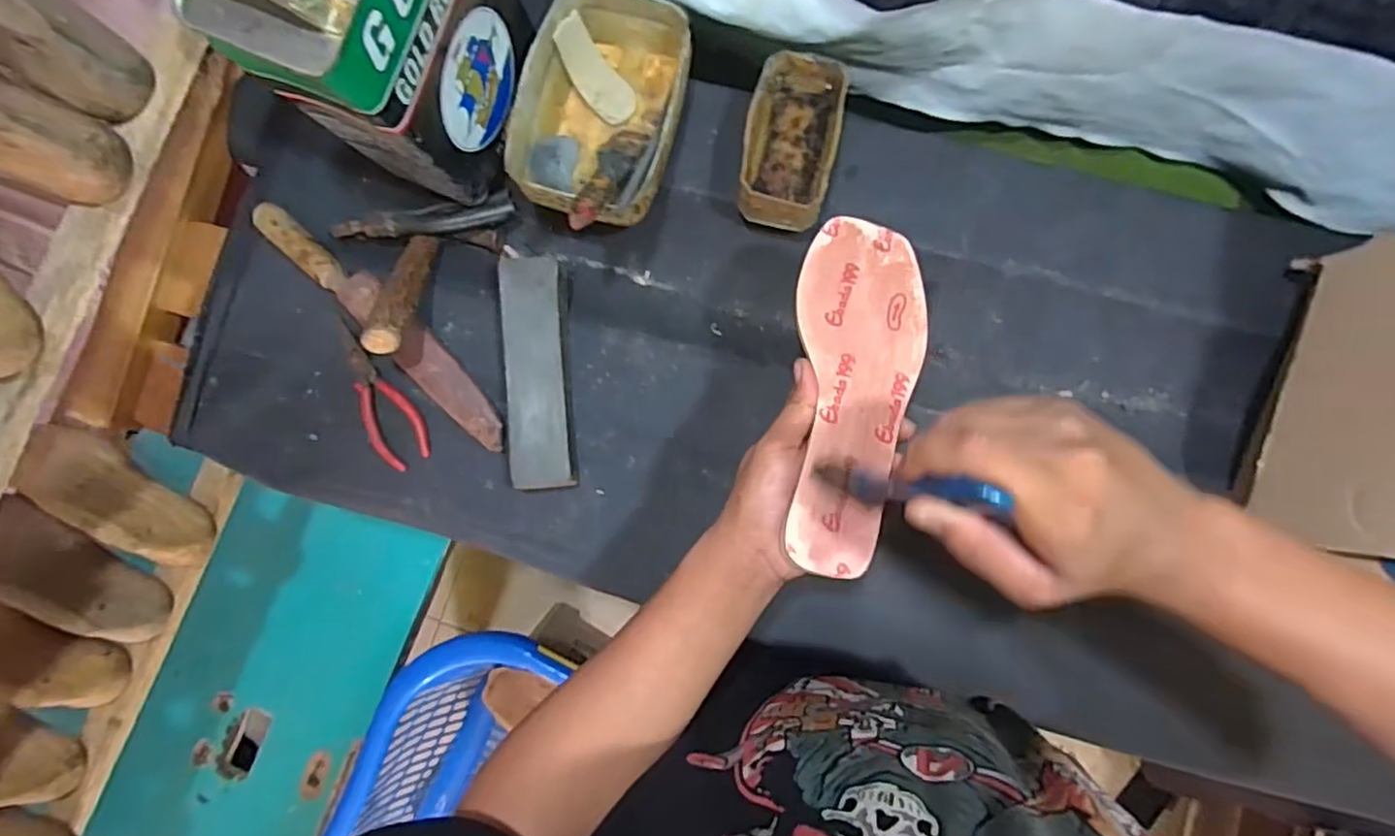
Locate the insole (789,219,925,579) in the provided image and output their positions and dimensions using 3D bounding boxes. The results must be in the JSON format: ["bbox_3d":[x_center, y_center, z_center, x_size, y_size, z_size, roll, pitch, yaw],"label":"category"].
[{"bbox_3d":[0.103,-0.019,0.435,0.076,0.013,0.233,8,77,4],"label":"insole"}]

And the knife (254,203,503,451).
[{"bbox_3d":[-0.275,-0.086,0.598,0.294,0.032,0.039,45,88,6],"label":"knife"}]

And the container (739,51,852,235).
[{"bbox_3d":[0.079,-0.226,0.576,0.073,0.072,0.129,10,84,4],"label":"container"}]

